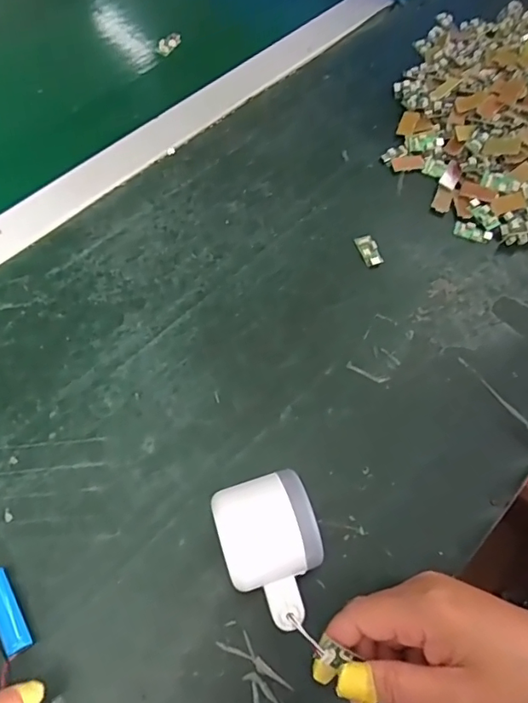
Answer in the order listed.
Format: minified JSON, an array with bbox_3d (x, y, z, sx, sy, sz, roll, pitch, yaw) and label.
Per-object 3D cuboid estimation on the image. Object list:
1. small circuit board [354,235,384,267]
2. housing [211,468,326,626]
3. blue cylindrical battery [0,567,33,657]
[{"bbox_3d":[0.090,-0.087,0.445,0.014,0.006,0.030,-16,65,-12],"label":"small circuit board"},{"bbox_3d":[0.004,0.119,0.307,0.053,0.058,0.080,-15,65,-11],"label":"housing"},{"bbox_3d":[-0.154,0.155,0.309,0.014,0.012,0.049,-28,68,-17],"label":"blue cylindrical battery"}]

